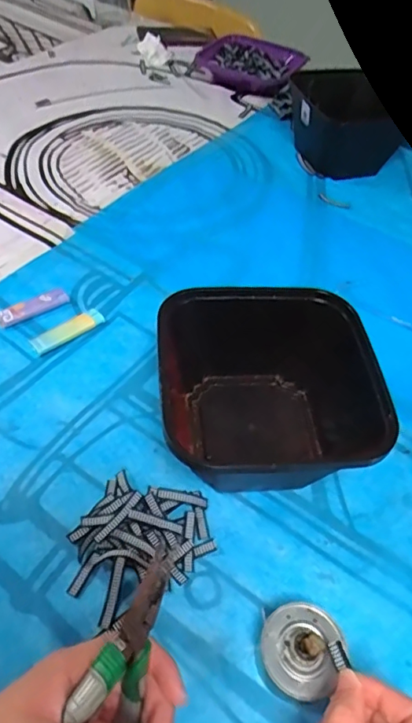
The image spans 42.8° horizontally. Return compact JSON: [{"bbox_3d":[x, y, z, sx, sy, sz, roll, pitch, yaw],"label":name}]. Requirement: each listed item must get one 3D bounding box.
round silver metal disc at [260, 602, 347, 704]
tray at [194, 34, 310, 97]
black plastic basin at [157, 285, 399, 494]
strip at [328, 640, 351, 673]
[{"bbox_3d":[0.067,0.203,0.370,0.056,0.042,0.059,9,50,2],"label":"round silver metal disc"},{"bbox_3d":[0.094,-0.577,1.015,0.176,0.037,0.146,37,55,21],"label":"tray"},{"bbox_3d":[0.049,0.024,0.468,0.178,0.109,0.150,2,50,-4],"label":"black plastic basin"},{"bbox_3d":[0.088,0.193,0.346,0.008,0.006,0.016,-8,52,-13],"label":"strip"}]

